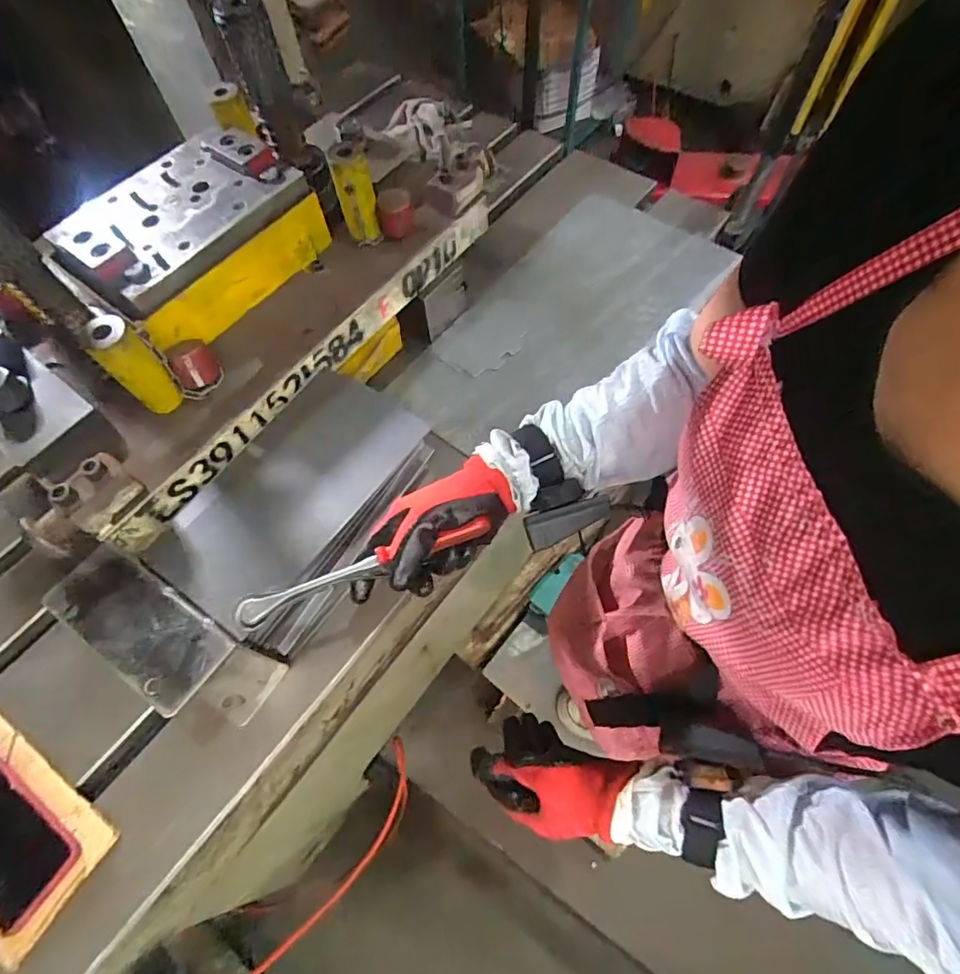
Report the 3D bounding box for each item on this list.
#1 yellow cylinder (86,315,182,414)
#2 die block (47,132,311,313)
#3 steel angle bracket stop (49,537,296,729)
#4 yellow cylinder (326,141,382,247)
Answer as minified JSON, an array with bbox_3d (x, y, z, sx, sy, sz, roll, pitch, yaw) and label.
[{"bbox_3d":[-0.322,-0.112,0.492,0.039,0.095,0.041,40,72,20],"label":"yellow cylinder"},{"bbox_3d":[-0.310,-0.285,0.538,0.151,0.030,0.226,31,69,17],"label":"die block"},{"bbox_3d":[-0.275,0.138,0.484,0.181,0.137,0.075,31,69,18],"label":"steel angle bracket stop"},{"bbox_3d":[-0.138,-0.326,0.587,0.040,0.093,0.037,-16,63,-4],"label":"yellow cylinder"}]

